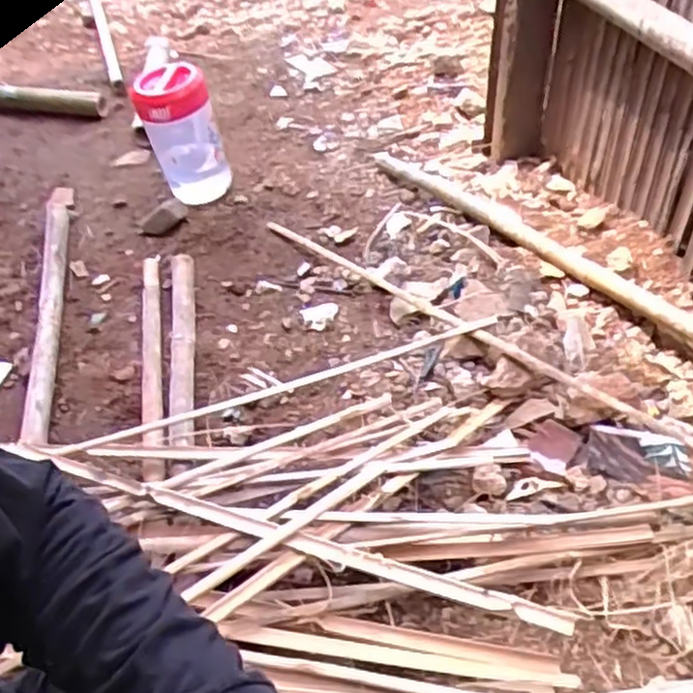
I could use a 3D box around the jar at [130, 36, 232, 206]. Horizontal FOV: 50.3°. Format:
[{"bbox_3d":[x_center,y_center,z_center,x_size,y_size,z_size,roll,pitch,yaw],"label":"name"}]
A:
[{"bbox_3d":[-0.373,-0.497,1.675,0.163,0.324,0.169,-12,45,-8],"label":"jar"}]

